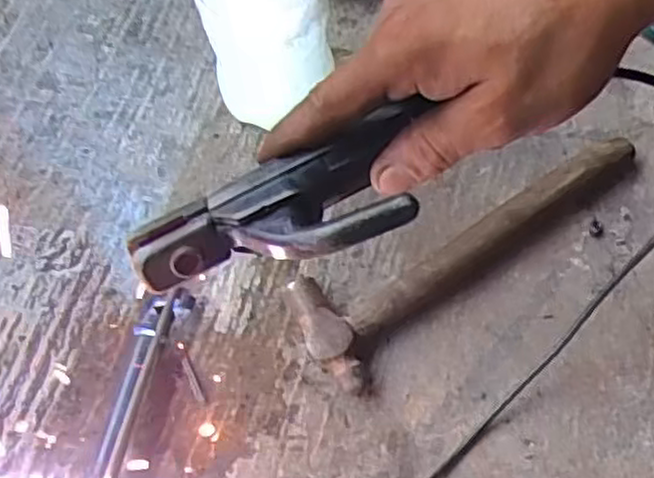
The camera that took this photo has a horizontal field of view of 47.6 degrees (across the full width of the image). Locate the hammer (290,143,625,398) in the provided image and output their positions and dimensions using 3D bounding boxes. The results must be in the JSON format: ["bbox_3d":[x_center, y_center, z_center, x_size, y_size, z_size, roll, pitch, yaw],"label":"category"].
[{"bbox_3d":[0.113,0.005,0.542,0.288,0.034,0.077,-30,67,-11],"label":"hammer"}]

